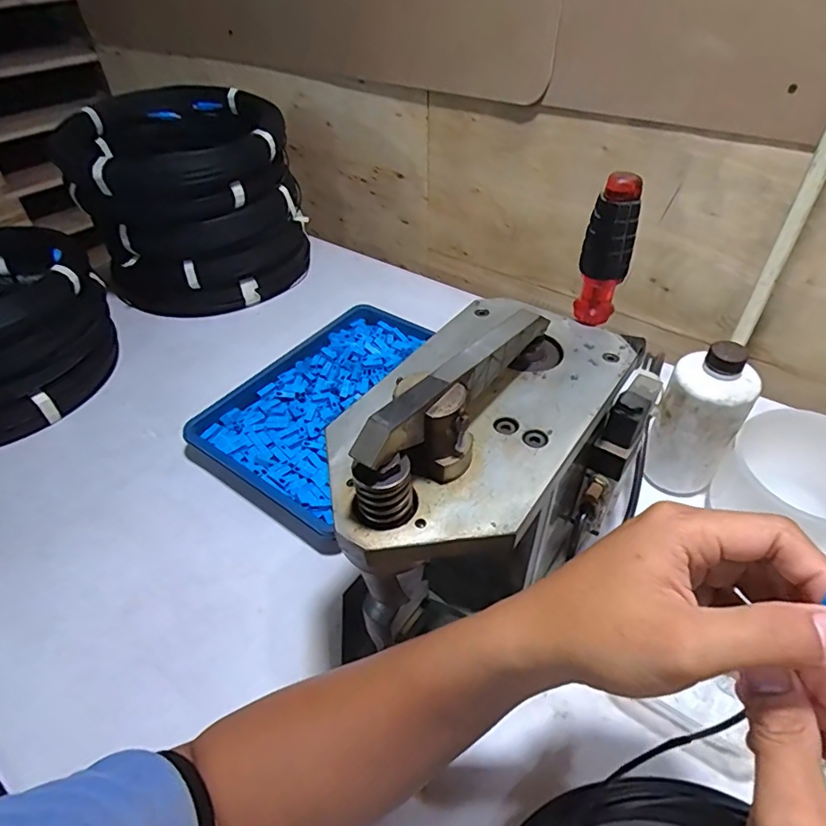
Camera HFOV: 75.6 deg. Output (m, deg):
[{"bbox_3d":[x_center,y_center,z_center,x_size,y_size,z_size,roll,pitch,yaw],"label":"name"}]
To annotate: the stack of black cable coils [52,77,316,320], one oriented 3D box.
[{"bbox_3d":[-0.334,-0.324,0.826,0.299,0.246,0.293,-18,46,-17],"label":"stack of black cable coils"}]

